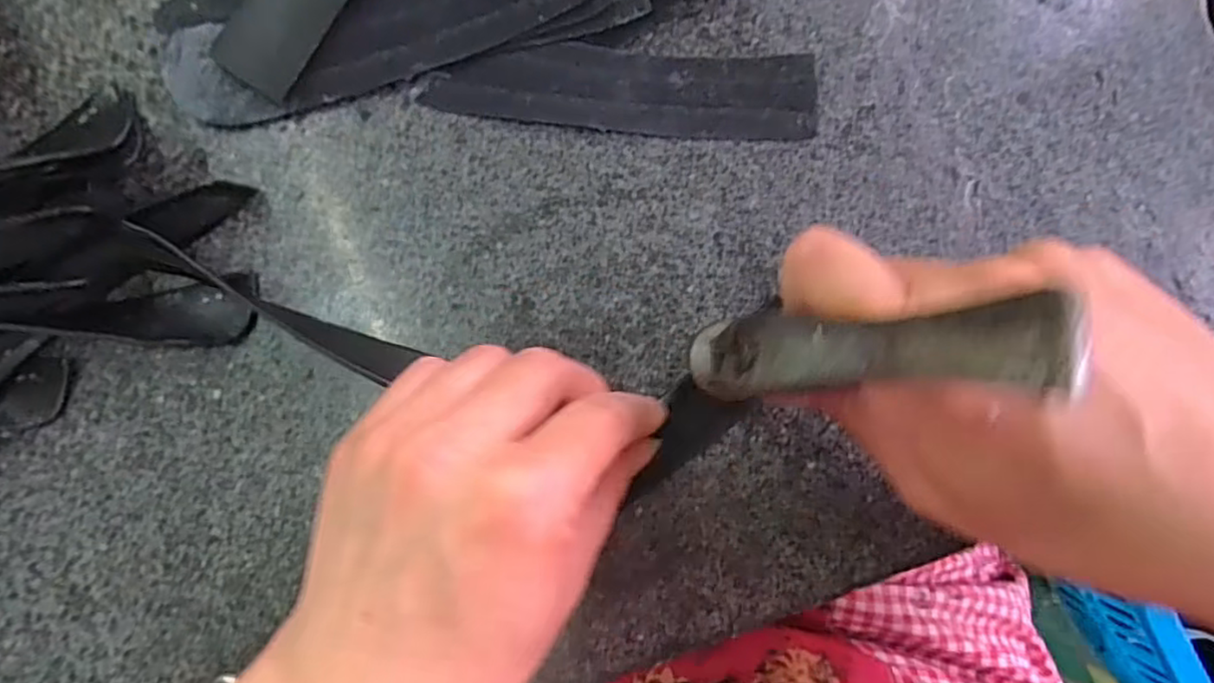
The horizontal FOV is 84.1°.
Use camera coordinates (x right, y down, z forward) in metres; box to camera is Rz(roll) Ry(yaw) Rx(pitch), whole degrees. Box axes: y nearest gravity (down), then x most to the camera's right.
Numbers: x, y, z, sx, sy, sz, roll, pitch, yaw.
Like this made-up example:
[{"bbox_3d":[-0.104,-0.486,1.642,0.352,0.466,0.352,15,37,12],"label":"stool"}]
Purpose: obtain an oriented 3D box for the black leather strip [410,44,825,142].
[{"bbox_3d":[0.007,-0.096,0.256,0.144,0.004,0.032,2,87,-3],"label":"black leather strip"}]

